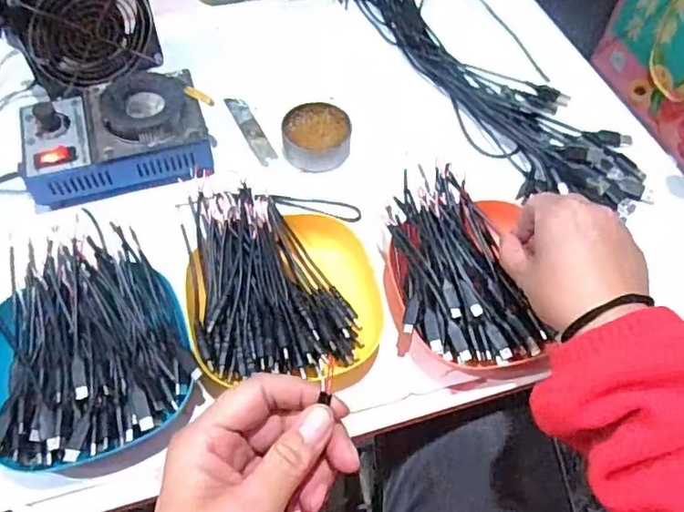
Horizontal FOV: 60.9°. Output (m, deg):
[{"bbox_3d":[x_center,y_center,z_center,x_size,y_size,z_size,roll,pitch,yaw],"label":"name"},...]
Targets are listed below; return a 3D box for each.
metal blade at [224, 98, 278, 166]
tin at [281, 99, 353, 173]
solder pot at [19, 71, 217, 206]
[{"bbox_3d":[-0.086,-0.121,0.554,0.019,0.004,0.094,-19,59,-19],"label":"metal blade"},{"bbox_3d":[-0.023,-0.110,0.535,0.061,0.025,0.063,1,58,-2],"label":"tin"},{"bbox_3d":[-0.194,-0.102,0.504,0.150,0.062,0.097,-13,60,-10],"label":"solder pot"}]

